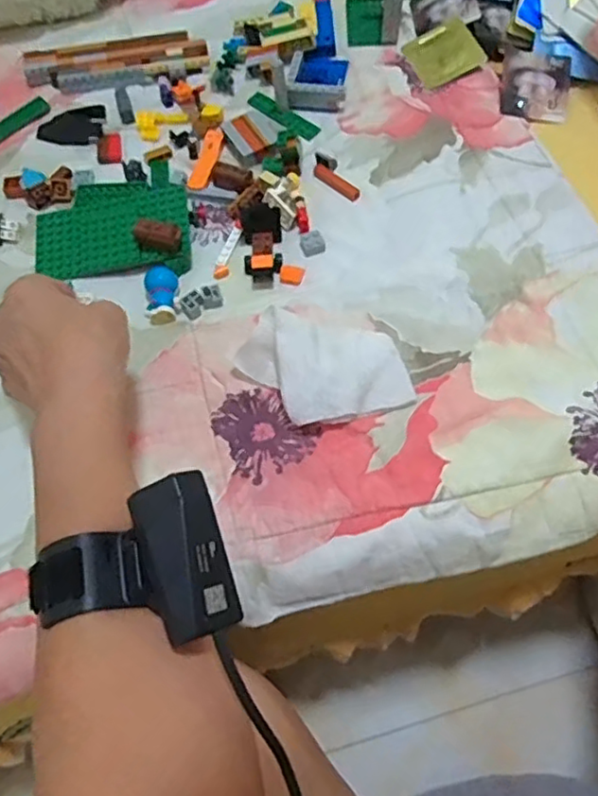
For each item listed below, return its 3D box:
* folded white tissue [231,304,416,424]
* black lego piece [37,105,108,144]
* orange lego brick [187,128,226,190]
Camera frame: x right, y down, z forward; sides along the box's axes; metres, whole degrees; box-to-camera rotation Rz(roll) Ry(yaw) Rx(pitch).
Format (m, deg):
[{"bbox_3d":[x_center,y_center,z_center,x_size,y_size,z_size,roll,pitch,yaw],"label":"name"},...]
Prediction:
[{"bbox_3d":[0.017,-0.024,0.434,0.108,0.032,0.083,-16,67,-6],"label":"folded white tissue"},{"bbox_3d":[-0.206,-0.247,0.572,0.060,0.006,0.038,-1,66,1],"label":"black lego piece"},{"bbox_3d":[-0.082,-0.208,0.554,0.018,0.010,0.071,12,67,7],"label":"orange lego brick"}]

